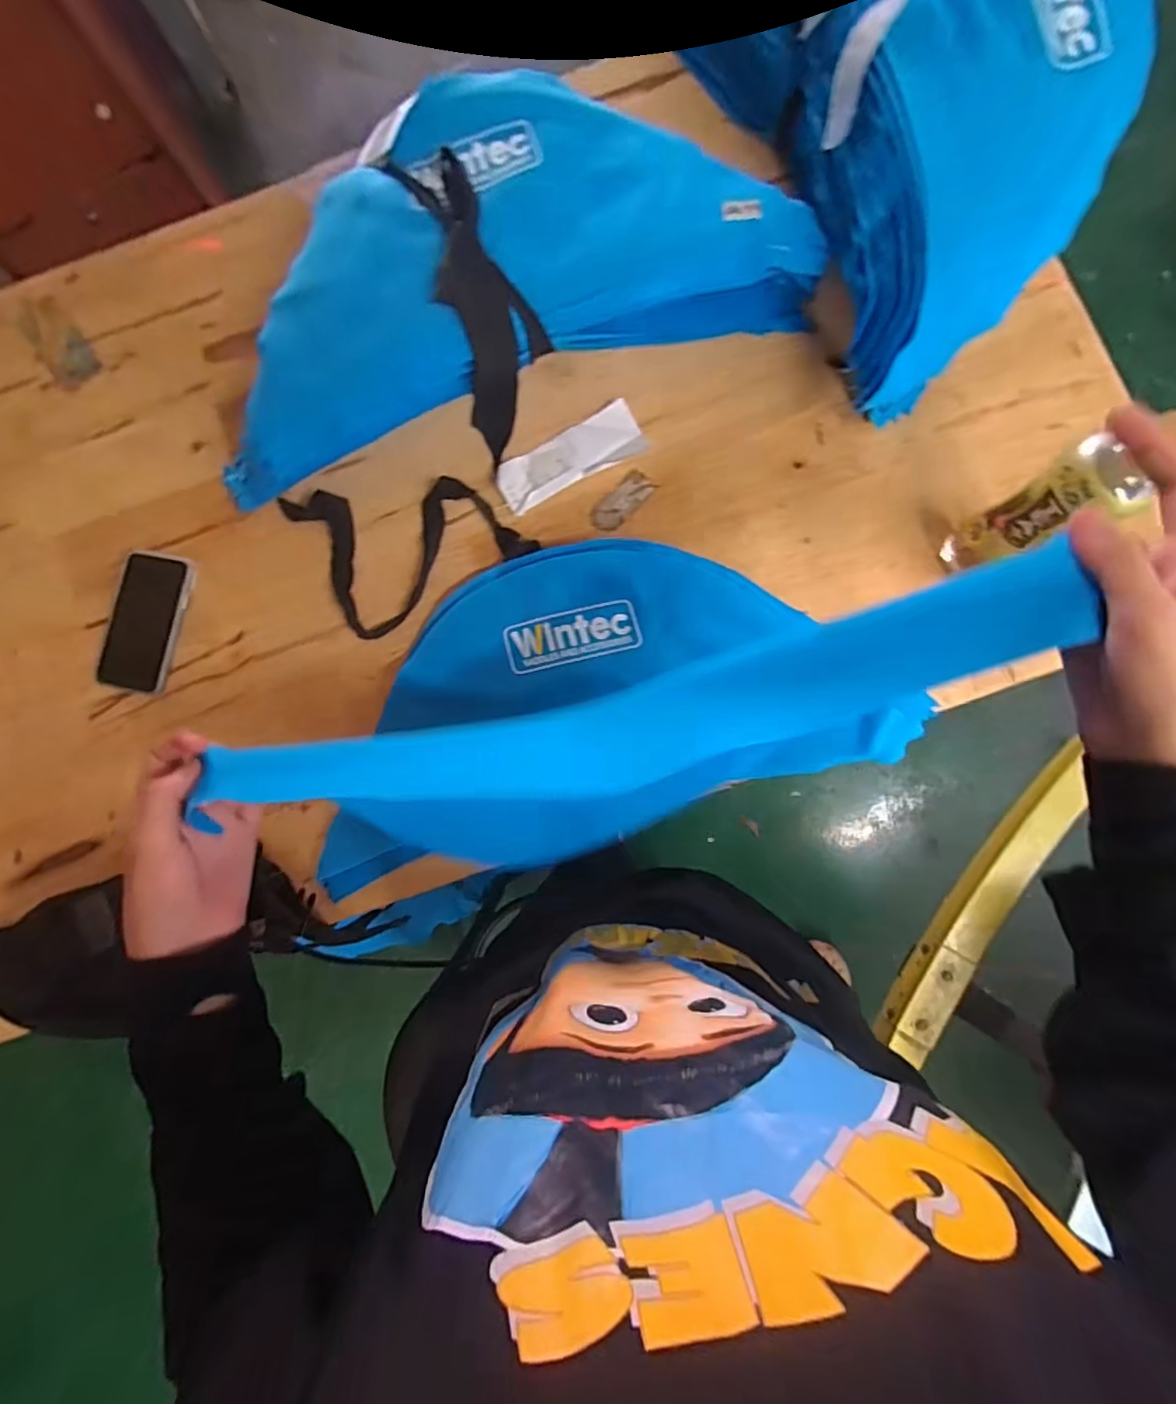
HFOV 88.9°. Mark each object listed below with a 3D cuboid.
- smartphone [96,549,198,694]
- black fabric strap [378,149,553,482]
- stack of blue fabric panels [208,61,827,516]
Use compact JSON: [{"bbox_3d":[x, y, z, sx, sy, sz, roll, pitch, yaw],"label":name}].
[{"bbox_3d":[-0.460,-0.084,0.622,0.076,0.010,0.143,12,84,5],"label":"smartphone"},{"bbox_3d":[-0.102,-0.381,0.582,0.110,0.074,0.286,-13,108,2],"label":"black fabric strap"},{"bbox_3d":[-0.108,-0.434,0.598,0.599,0.101,0.276,-19,82,1],"label":"stack of blue fabric panels"}]

